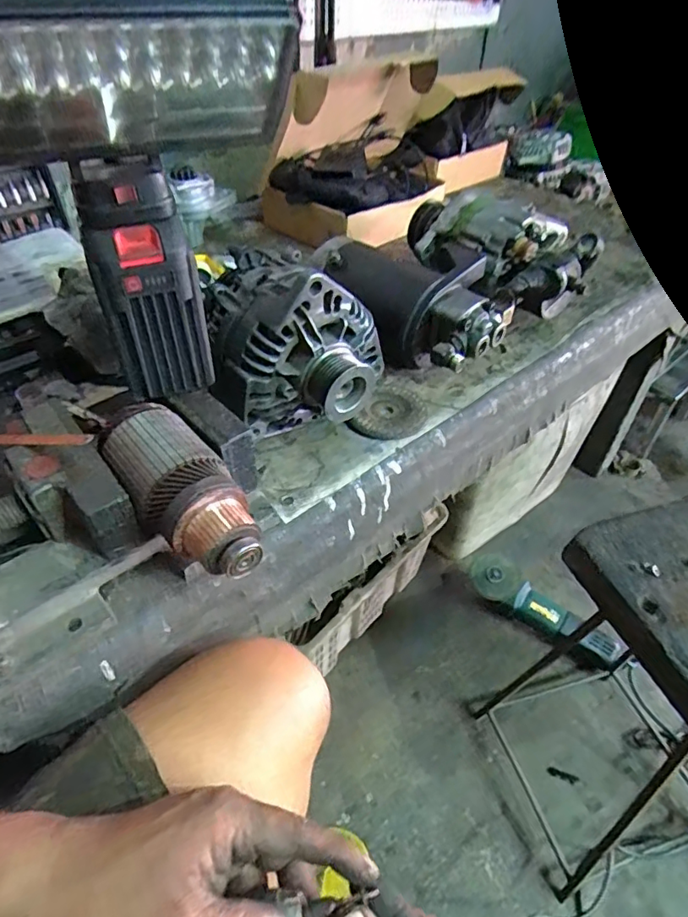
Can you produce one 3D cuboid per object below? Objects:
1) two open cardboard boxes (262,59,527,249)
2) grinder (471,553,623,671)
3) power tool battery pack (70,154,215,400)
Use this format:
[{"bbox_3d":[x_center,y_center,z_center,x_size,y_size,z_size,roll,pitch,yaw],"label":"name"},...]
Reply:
[{"bbox_3d":[0.121,-0.606,1.008,0.212,0.221,0.617,27,49,23],"label":"two open cardboard boxes"},{"bbox_3d":[0.368,0.286,1.022,0.287,0.086,0.083,26,49,22],"label":"grinder"},{"bbox_3d":[-0.152,-0.132,0.428,0.075,0.167,0.055,-12,46,-15],"label":"power tool battery pack"}]

